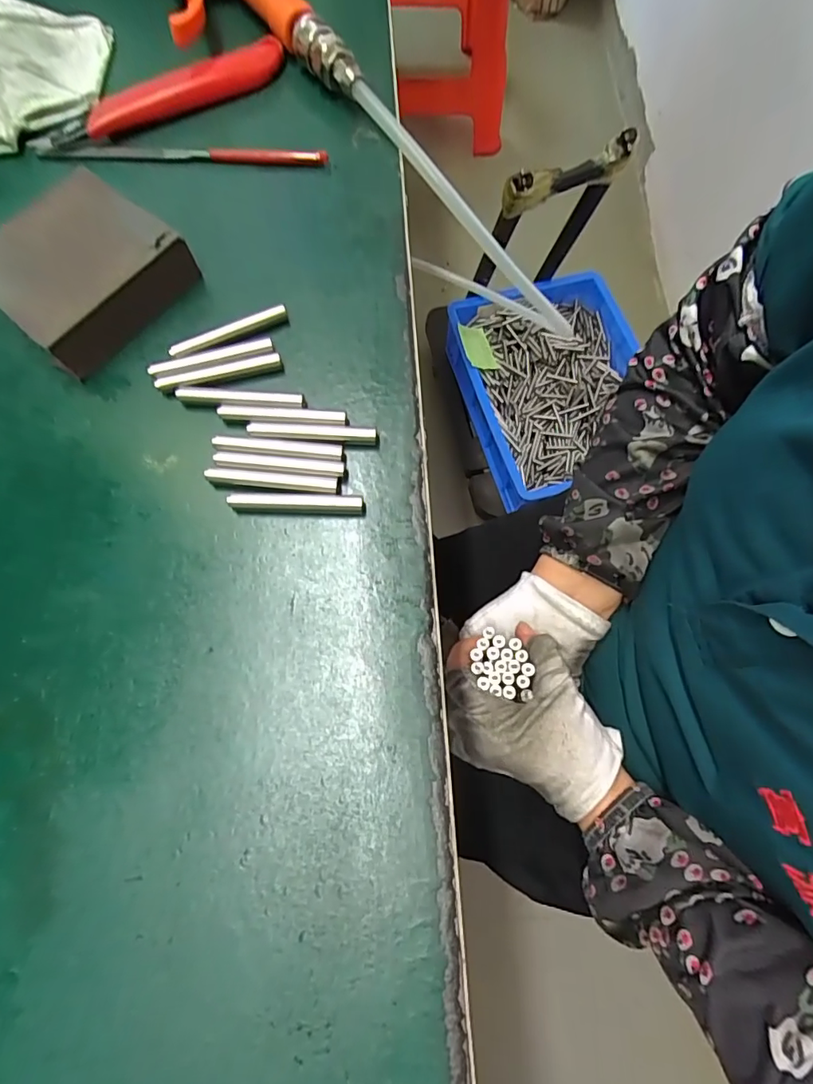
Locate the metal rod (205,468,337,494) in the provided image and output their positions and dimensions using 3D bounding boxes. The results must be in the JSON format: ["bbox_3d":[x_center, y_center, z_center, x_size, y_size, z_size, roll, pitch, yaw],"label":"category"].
[{"bbox_3d":[-0.059,-0.027,0.213,0.057,0.004,0.007,6,73,1],"label":"metal rod"}]

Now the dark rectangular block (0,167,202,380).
[{"bbox_3d":[-0.151,-0.127,0.231,0.060,0.030,0.077,37,76,10],"label":"dark rectangular block"}]

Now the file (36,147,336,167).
[{"bbox_3d":[-0.121,-0.211,0.268,0.152,0.008,0.007,1,73,-1],"label":"file"}]

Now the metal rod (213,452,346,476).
[{"bbox_3d":[-0.056,-0.034,0.215,0.057,0.004,0.007,5,73,1],"label":"metal rod"}]

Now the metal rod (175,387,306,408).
[{"bbox_3d":[-0.076,-0.067,0.224,0.058,0.004,0.007,4,73,1],"label":"metal rod"}]

